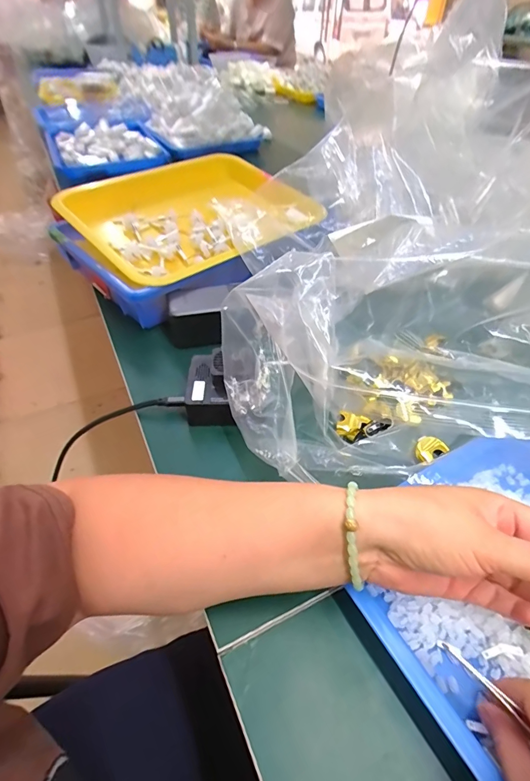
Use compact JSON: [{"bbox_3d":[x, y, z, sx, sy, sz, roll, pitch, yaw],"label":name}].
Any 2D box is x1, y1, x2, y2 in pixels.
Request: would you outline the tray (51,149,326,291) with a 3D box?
[{"bbox_3d":[-0.101,-0.257,0.586,0.322,0.063,0.266,-30,54,-26],"label":"tray"}]

